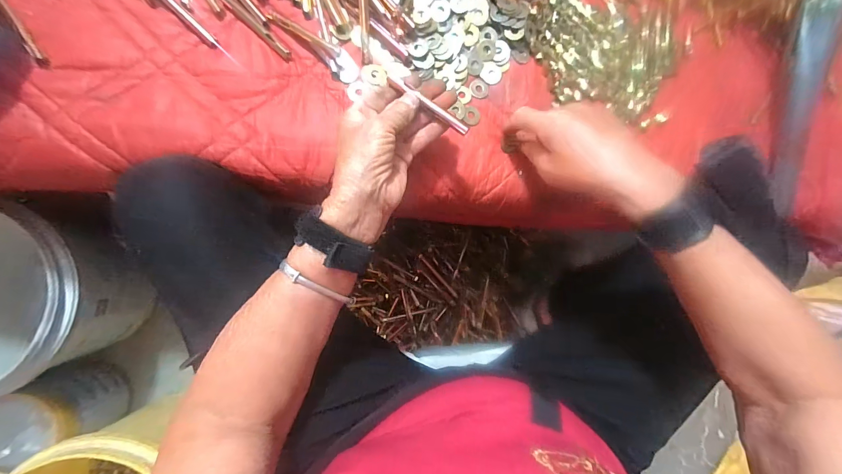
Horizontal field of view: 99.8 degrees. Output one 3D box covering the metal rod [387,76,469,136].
[{"bbox_3d":[0.006,-0.123,0.328,0.092,0.006,0.009,38,83,10],"label":"metal rod"}]

